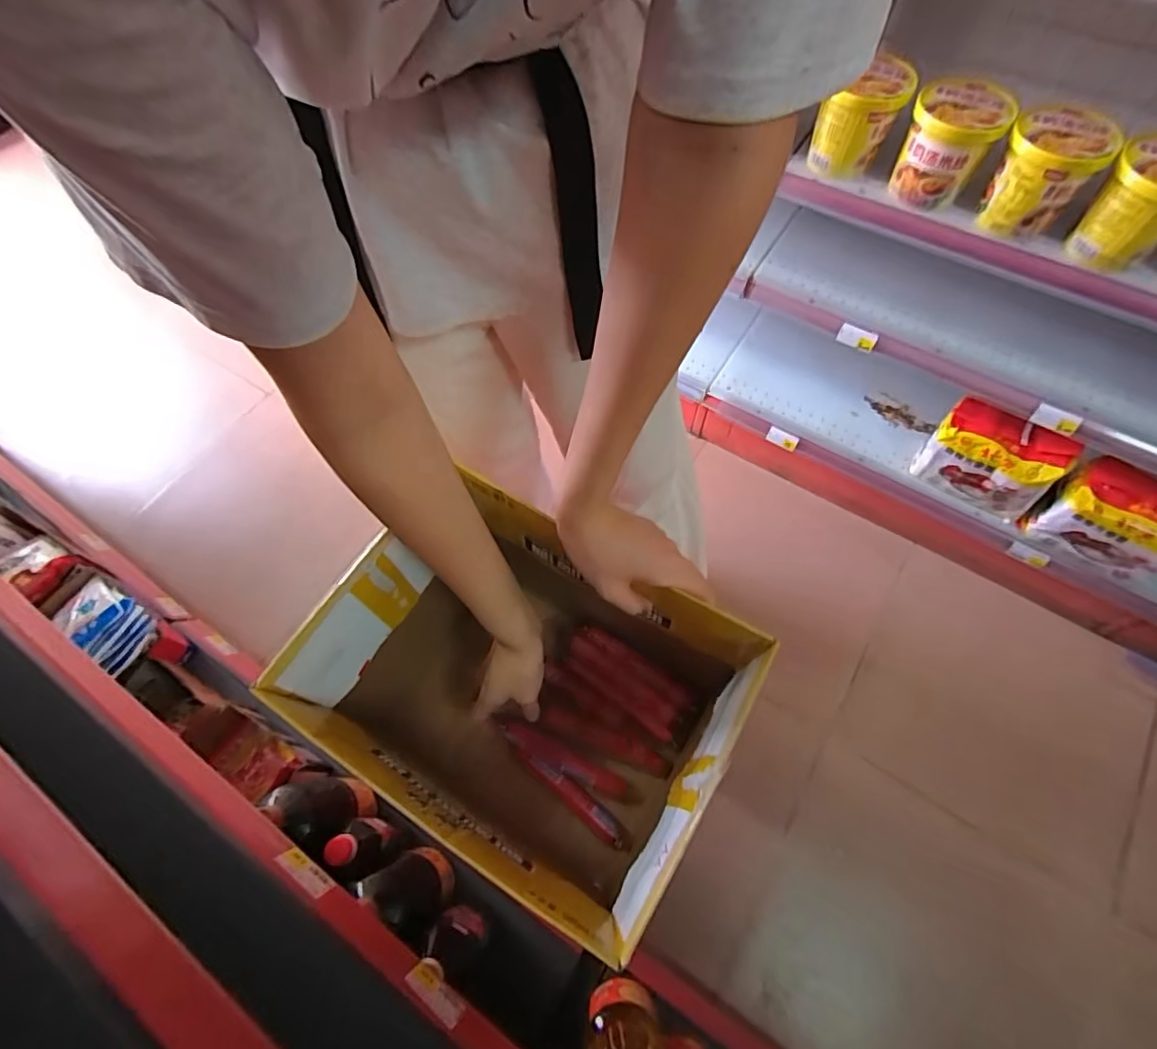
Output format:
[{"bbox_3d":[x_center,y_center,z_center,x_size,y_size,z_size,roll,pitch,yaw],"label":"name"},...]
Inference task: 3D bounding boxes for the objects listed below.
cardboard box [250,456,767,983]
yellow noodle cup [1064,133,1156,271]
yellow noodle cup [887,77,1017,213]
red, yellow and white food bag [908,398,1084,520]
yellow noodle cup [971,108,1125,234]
[{"bbox_3d":[-0.052,0.152,0.524,0.333,0.272,0.218,27,68,14],"label":"cardboard box"},{"bbox_3d":[0.668,-0.376,0.665,0.105,0.109,0.098,-1,64,1],"label":"yellow noodle cup"},{"bbox_3d":[0.483,-0.496,0.729,0.099,0.121,0.112,35,70,17],"label":"yellow noodle cup"},{"bbox_3d":[0.719,-0.115,0.986,0.191,0.162,0.088,33,69,16],"label":"red, yellow and white food bag"},{"bbox_3d":[0.573,-0.434,0.699,0.103,0.114,0.089,35,70,17],"label":"yellow noodle cup"}]

